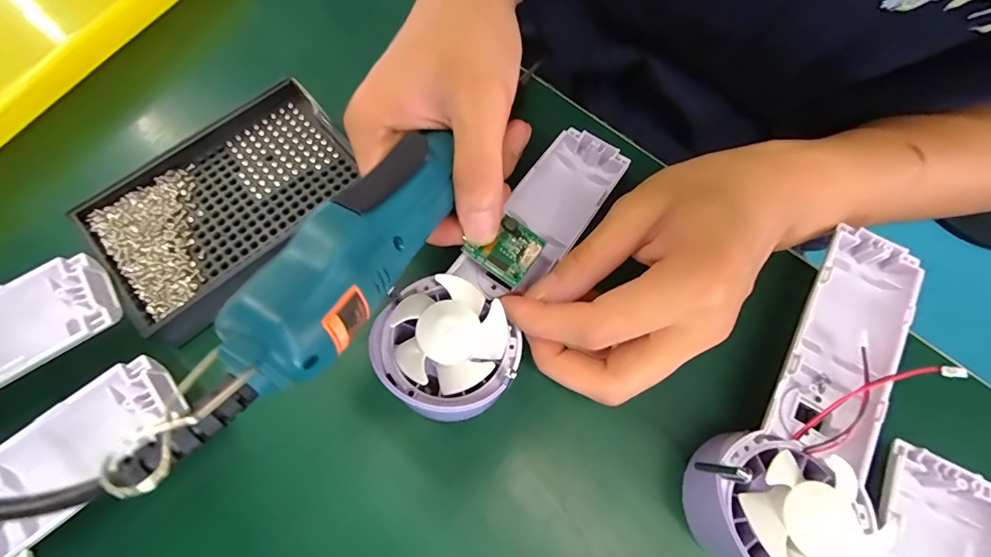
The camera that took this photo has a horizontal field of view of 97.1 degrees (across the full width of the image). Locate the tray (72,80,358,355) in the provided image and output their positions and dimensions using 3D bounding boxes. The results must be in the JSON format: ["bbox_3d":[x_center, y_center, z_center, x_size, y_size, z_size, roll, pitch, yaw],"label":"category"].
[{"bbox_3d":[-0.142,-0.041,0.236,0.135,0.016,0.094,-39,75,-14],"label":"tray"}]

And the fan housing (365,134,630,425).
[{"bbox_3d":[0.012,-0.014,0.215,0.056,0.033,0.170,32,60,10],"label":"fan housing"}]

